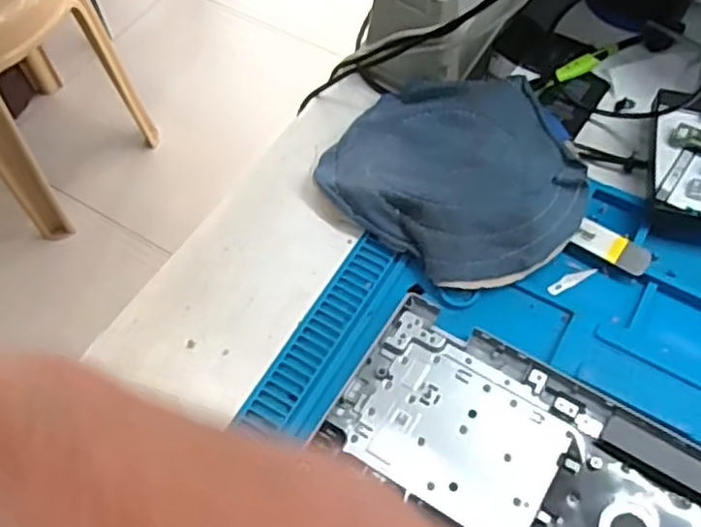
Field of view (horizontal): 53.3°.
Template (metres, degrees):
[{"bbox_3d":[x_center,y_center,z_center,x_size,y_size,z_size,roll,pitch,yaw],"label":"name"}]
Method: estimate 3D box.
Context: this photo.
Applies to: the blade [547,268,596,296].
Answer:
[{"bbox_3d":[0.135,0.010,0.427,0.036,0.004,0.008,-29,63,-14],"label":"blade"}]

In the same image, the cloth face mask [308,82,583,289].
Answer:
[{"bbox_3d":[0.070,-0.058,0.456,0.162,0.046,0.138,38,61,22],"label":"cloth face mask"}]

